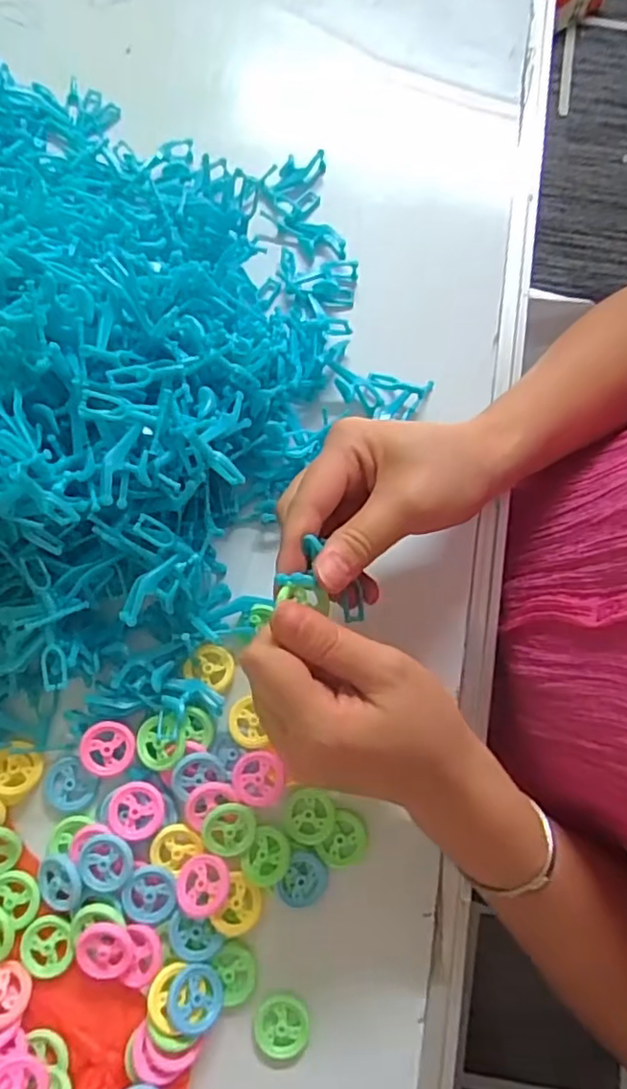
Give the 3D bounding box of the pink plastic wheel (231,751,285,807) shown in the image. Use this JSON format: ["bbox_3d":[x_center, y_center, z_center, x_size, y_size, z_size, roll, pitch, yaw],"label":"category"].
[{"bbox_3d":[-0.031,0.132,0.347,0.028,0.006,0.029,0,77,0],"label":"pink plastic wheel"}]

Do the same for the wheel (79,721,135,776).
[{"bbox_3d":[-0.115,0.114,0.345,0.029,0.005,0.029,0,77,0],"label":"wheel"}]

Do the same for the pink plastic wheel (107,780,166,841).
[{"bbox_3d":[-0.097,0.146,0.338,0.028,0.009,0.029,0,77,0],"label":"pink plastic wheel"}]

